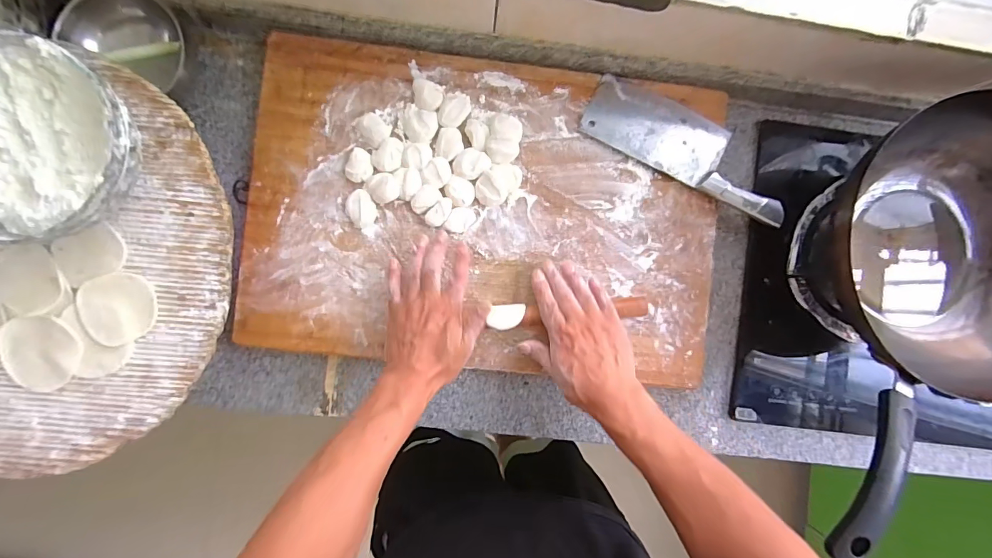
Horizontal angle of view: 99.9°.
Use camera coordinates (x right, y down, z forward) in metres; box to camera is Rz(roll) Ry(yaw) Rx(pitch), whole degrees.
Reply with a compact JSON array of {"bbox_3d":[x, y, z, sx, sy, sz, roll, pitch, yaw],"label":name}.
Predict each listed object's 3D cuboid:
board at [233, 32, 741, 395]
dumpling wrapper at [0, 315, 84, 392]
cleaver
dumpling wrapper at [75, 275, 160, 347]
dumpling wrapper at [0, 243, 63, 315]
[{"bbox_3d":[-0.007,-0.081,0.523,0.578,0.019,0.381,6,93,-4],"label":"board"},{"bbox_3d":[-0.445,0.070,0.406,0.074,0.005,0.070,0,93,-3],"label":"dumpling wrapper"},{"bbox_3d":[0.251,-0.171,0.540,0.282,0.028,0.094,27,87,-1],"label":"cleaver"},{"bbox_3d":[-0.372,0.029,0.412,0.072,0.008,0.068,-15,89,-3],"label":"dumpling wrapper"},{"bbox_3d":[-0.458,0.000,0.402,0.072,0.007,0.065,0,91,4],"label":"dumpling wrapper"}]

